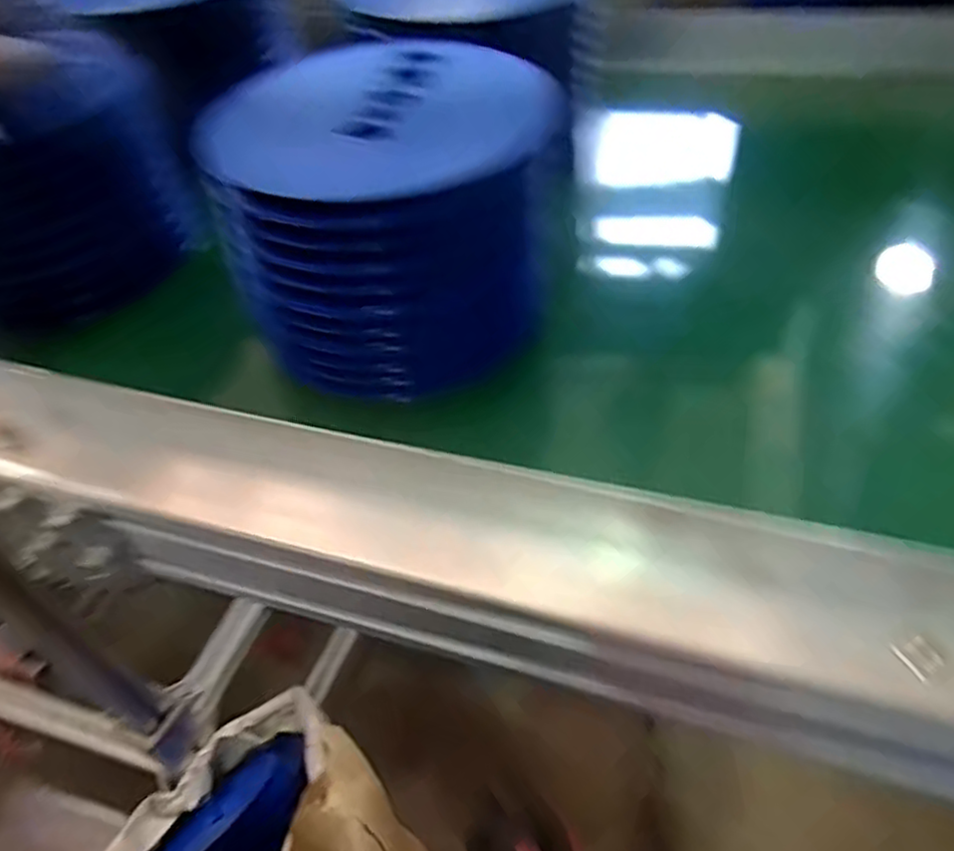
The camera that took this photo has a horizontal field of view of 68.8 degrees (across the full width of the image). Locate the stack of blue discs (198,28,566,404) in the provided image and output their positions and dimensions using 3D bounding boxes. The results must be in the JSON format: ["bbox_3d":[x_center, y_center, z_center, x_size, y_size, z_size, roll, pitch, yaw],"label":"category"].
[{"bbox_3d":[-0.049,-0.126,0.401,0.175,0.116,0.180,-15,49,-8],"label":"stack of blue discs"}]

